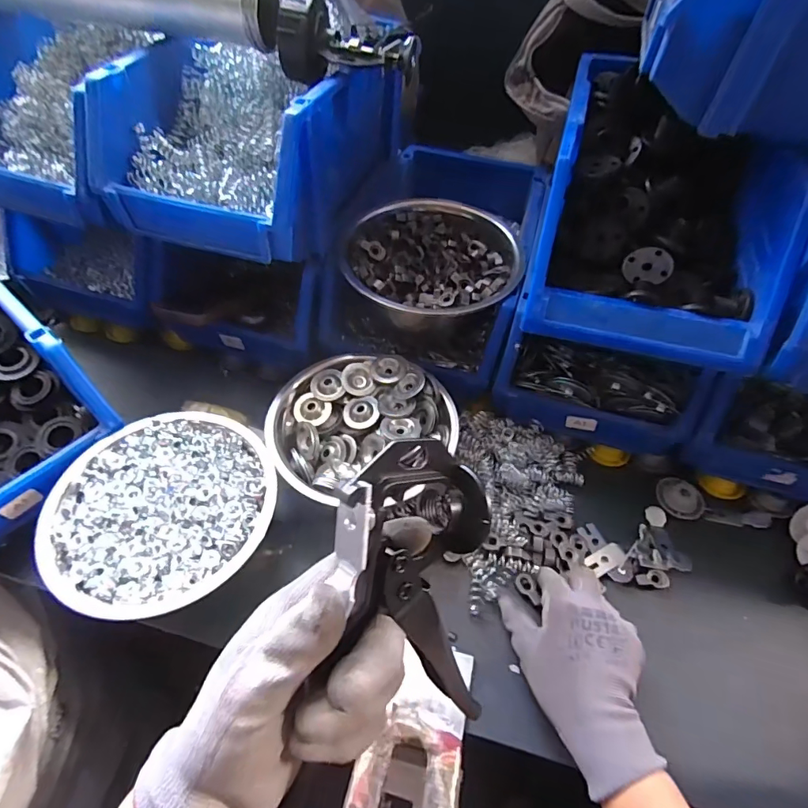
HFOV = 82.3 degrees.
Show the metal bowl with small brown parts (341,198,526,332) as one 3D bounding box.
[{"bbox_3d":[0.032,-0.158,0.529,0.192,0.078,0.173,10,52,4],"label":"metal bowl with small brown parts"}]

